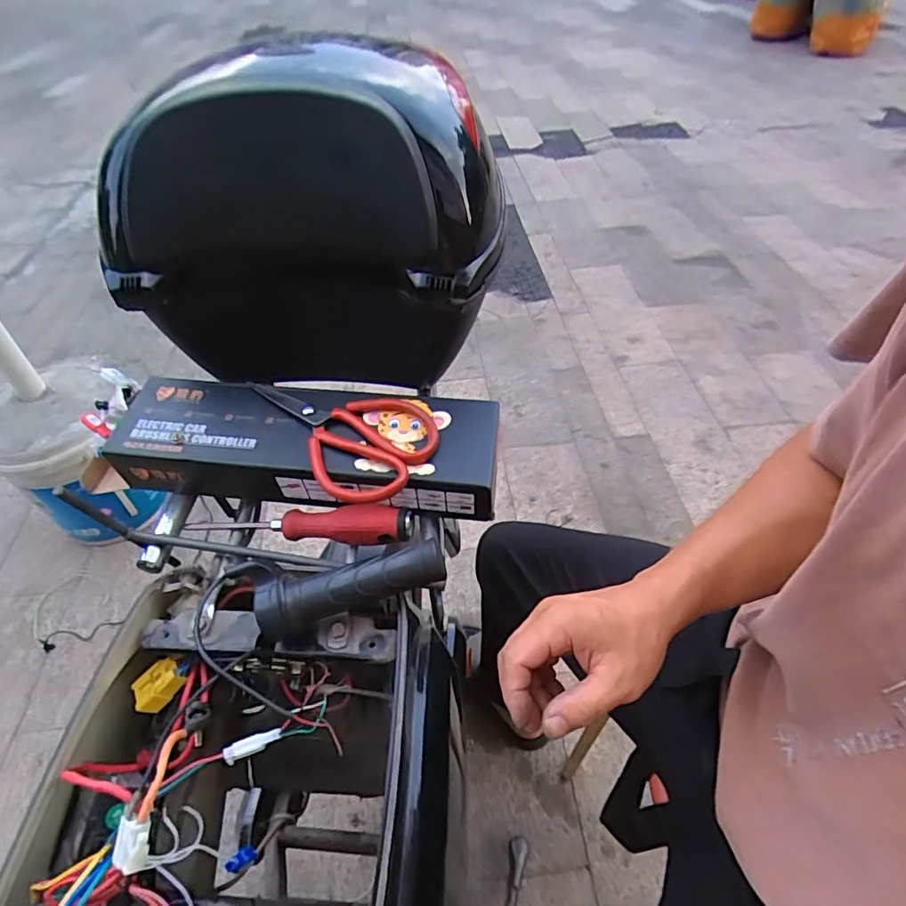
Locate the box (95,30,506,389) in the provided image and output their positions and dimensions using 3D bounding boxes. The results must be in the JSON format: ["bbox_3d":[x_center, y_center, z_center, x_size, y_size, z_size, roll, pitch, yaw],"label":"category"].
[{"bbox_3d":[-0.120,-0.240,0.548,0.308,0.252,0.284,1,48,4],"label":"box"}]

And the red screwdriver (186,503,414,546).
[{"bbox_3d":[-0.135,0.062,0.476,0.196,0.031,0.028,1,48,3],"label":"red screwdriver"}]

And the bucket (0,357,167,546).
[{"bbox_3d":[-0.804,0.011,1.183,0.263,0.336,0.260,-1,47,1],"label":"bucket"}]

